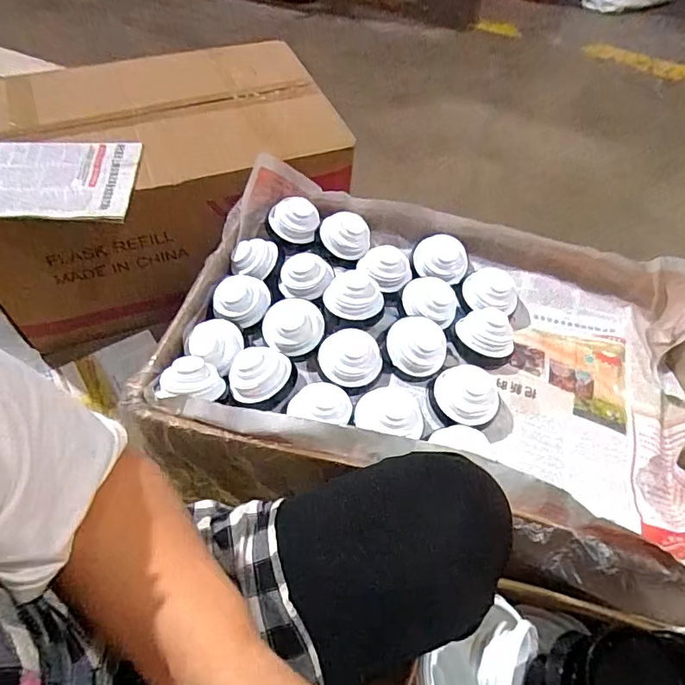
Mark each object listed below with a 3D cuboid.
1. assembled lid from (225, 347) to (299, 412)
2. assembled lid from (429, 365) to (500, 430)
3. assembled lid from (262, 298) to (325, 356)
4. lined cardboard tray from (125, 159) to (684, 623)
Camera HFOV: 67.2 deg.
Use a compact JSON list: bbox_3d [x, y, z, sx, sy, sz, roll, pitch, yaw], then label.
[{"bbox_3d":[-0.100,0.045,0.649,0.077,0.034,0.079,2,54,-3],"label":"assembled lid"},{"bbox_3d":[0.151,0.069,0.645,0.085,0.047,0.073,27,56,14],"label":"assembled lid"},{"bbox_3d":[-0.065,-0.023,0.689,0.081,0.039,0.079,-2,55,-6],"label":"assembled lid"},{"bbox_3d":[0.127,0.014,0.671,0.666,0.096,0.456,15,54,6],"label":"lined cardboard tray"}]

